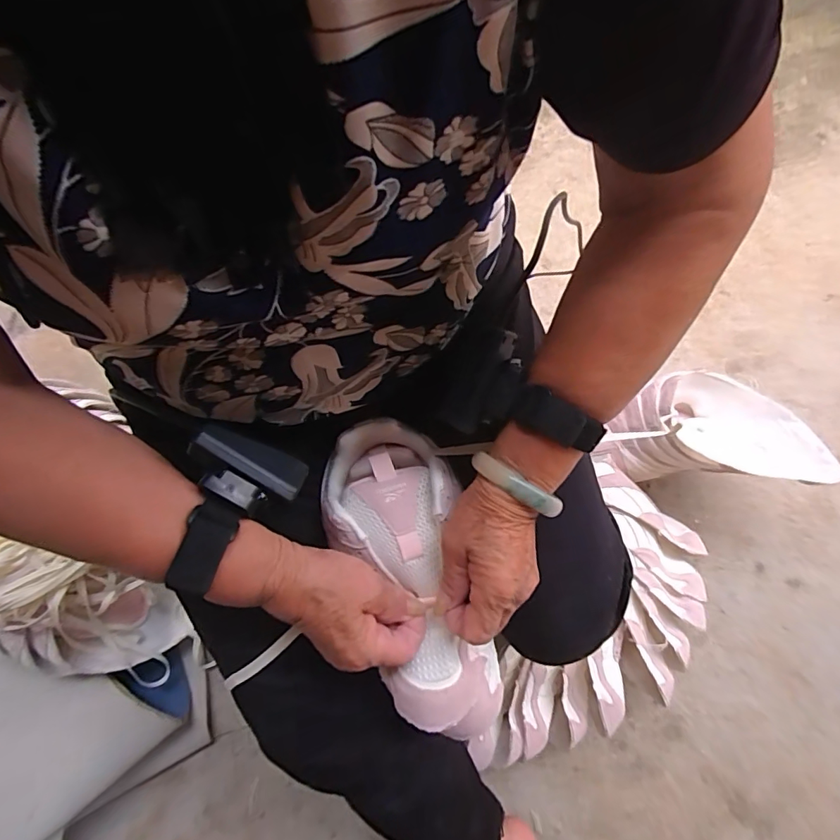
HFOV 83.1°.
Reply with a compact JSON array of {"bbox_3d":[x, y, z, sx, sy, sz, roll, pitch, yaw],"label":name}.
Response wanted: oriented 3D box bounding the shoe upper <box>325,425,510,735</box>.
[{"bbox_3d":[-0.006,0.115,0.359,0.096,0.058,0.232,-18,82,-6],"label":"shoe upper"}]

